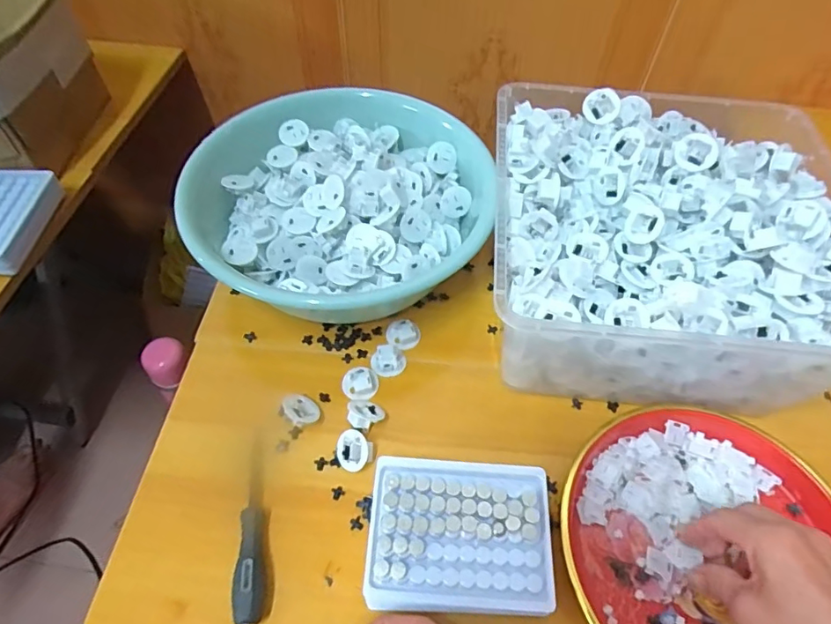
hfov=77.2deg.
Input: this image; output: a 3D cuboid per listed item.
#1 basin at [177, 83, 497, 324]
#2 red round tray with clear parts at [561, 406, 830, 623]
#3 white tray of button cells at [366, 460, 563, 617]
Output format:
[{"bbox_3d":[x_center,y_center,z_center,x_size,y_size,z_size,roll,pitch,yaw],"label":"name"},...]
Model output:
[{"bbox_3d":[-0.067,-0.127,0.550,0.287,0.098,0.263,1,55,-1],"label":"basin"},{"bbox_3d":[0.215,0.172,0.391,0.200,0.025,0.210,1,55,-1],"label":"red round tray with clear parts"},{"bbox_3d":[0.033,0.166,0.392,0.130,0.033,0.104,2,55,0],"label":"white tray of button cells"}]

